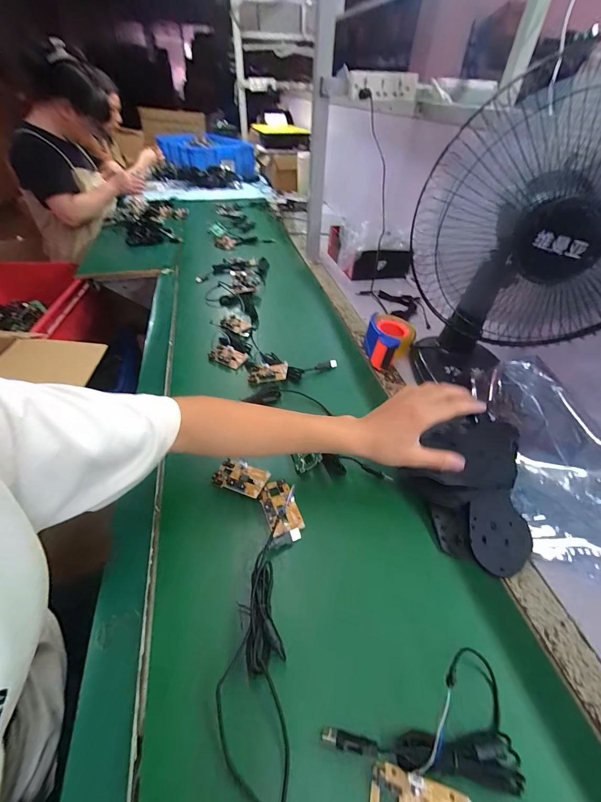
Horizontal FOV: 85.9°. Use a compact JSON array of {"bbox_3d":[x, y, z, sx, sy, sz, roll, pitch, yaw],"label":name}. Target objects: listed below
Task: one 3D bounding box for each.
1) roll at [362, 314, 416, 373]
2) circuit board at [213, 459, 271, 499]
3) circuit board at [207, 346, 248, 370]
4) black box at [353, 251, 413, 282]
[{"bbox_3d":[0.189,-0.135,0.710,0.100,0.071,0.165,19,46,19],"label":"roll"},{"bbox_3d":[-0.087,0.112,0.470,0.074,0.012,0.045,17,45,16],"label":"circuit board"},{"bbox_3d":[-0.157,-0.097,0.692,0.080,0.010,0.046,20,47,20],"label":"circuit board"},{"bbox_3d":[0.252,-0.421,1.012,0.167,0.092,0.018,6,51,7],"label":"black box"}]

